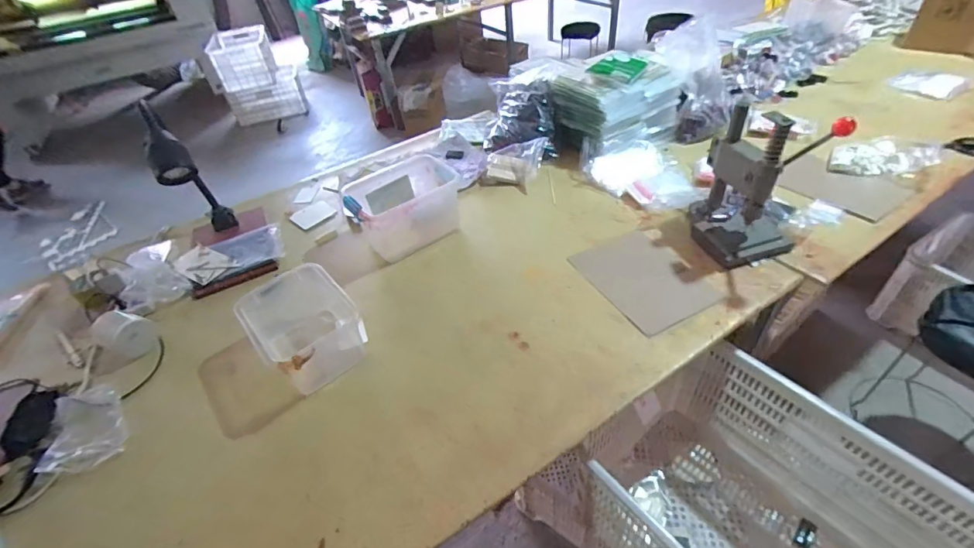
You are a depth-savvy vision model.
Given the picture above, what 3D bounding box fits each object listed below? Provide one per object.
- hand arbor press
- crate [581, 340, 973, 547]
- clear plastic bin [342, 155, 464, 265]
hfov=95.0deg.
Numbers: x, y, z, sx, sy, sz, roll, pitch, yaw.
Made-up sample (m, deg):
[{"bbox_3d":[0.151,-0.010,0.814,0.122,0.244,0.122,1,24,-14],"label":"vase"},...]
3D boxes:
[{"bbox_3d":[0.568,-0.199,0.980,0.187,0.272,0.220,-14,43,-7],"label":"hand arbor press"},{"bbox_3d":[0.522,0.470,0.840,0.433,0.316,0.588,-32,48,-24],"label":"crate"},{"bbox_3d":[-0.209,-0.177,1.169,0.263,0.154,0.228,-23,45,-15],"label":"clear plastic bin"}]

